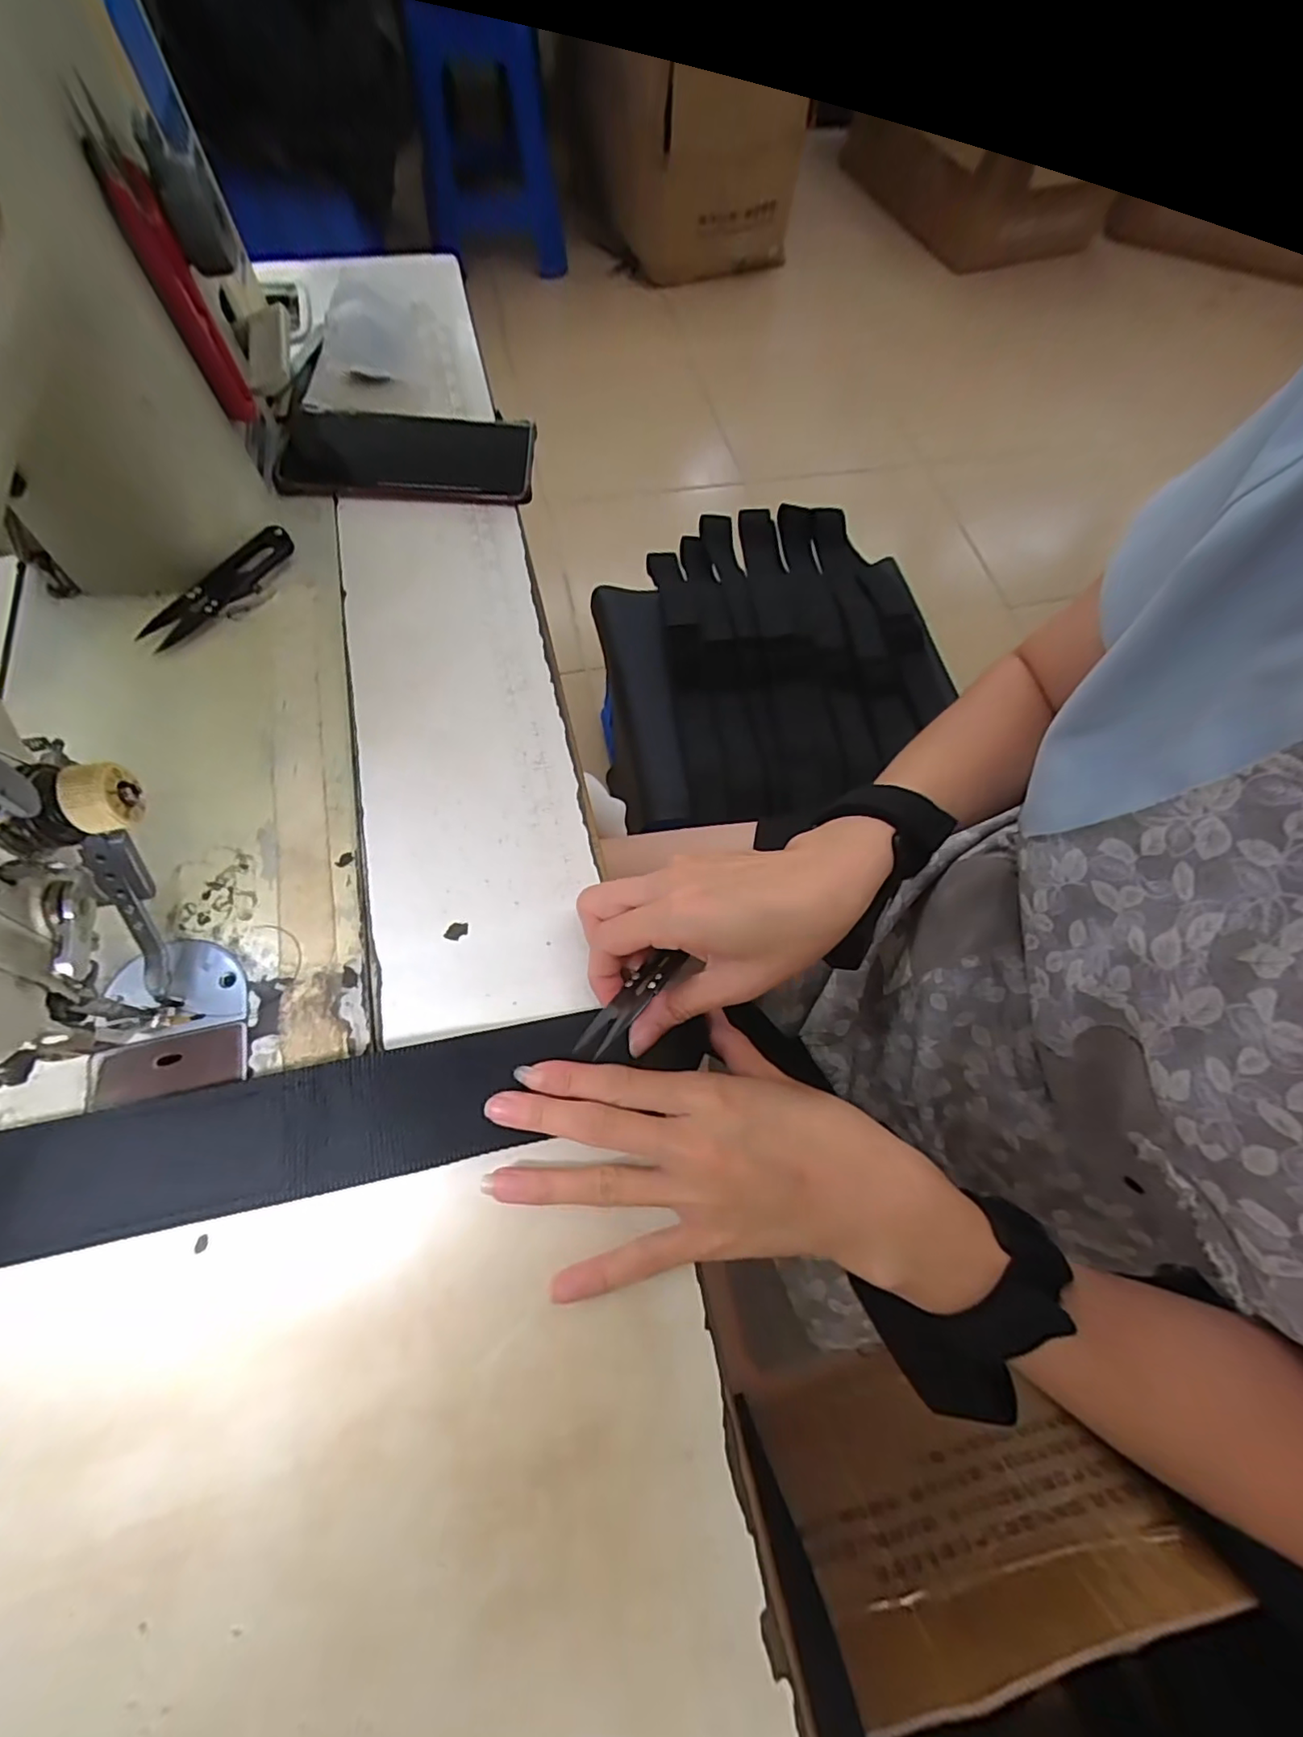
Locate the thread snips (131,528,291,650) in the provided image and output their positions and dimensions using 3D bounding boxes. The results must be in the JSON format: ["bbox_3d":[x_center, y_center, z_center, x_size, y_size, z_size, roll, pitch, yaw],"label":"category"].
[{"bbox_3d":[-0.253,-0.163,0.353,0.027,0.016,0.098,30,69,9],"label":"thread snips"}]

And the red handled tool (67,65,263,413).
[{"bbox_3d":[-0.226,-0.278,0.287,0.017,0.112,0.020,-15,70,-7],"label":"red handled tool"}]

